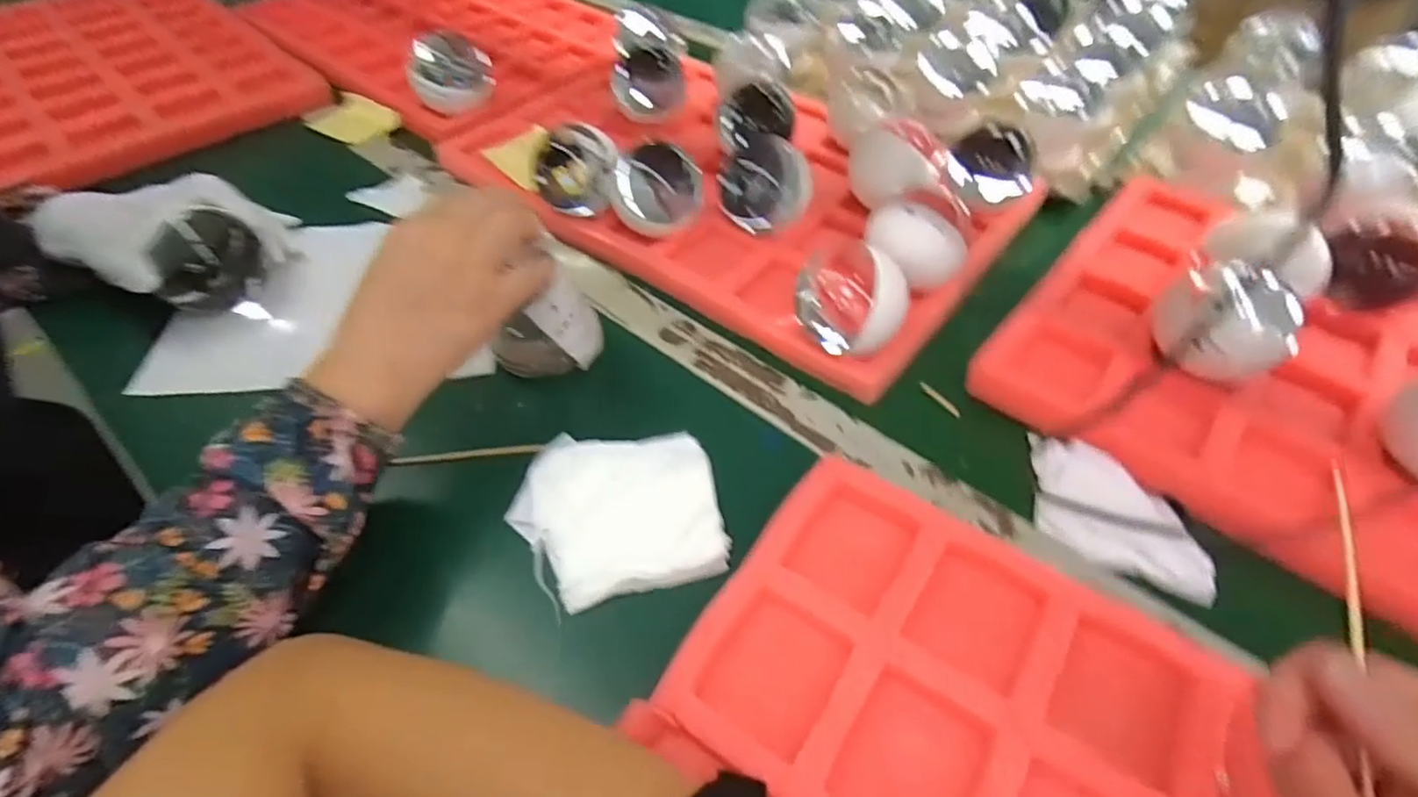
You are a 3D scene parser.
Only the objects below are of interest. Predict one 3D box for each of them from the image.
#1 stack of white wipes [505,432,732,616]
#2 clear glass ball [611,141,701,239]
[{"bbox_3d":[-0.053,0.066,0.384,0.115,0.020,0.097,-10,49,-10],"label":"stack of white wipes"},{"bbox_3d":[-0.043,-0.168,0.533,0.073,0.063,0.063,-1,49,-2],"label":"clear glass ball"}]

